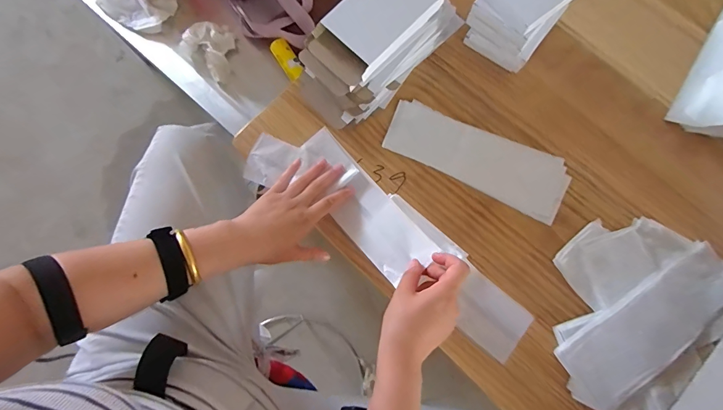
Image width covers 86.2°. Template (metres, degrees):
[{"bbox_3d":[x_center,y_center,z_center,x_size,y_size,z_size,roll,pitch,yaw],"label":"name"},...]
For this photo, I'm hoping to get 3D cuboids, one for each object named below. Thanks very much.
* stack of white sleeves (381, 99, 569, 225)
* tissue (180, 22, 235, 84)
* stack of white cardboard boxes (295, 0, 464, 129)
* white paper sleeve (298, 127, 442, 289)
[{"bbox_3d":[0.162,-0.067,0.543,0.256,0.017,0.088,24,79,6],"label":"stack of white sleeves"},{"bbox_3d":[-0.245,-0.261,0.640,0.093,0.034,0.074,40,81,8],"label":"tissue"},{"bbox_3d":[0.030,-0.227,0.525,0.251,0.121,0.109,-40,80,-7],"label":"stack of white cardboard boxes"},{"bbox_3d":[-0.005,-0.003,0.522,0.077,0.014,0.229,-40,75,-16],"label":"white paper sleeve"}]

